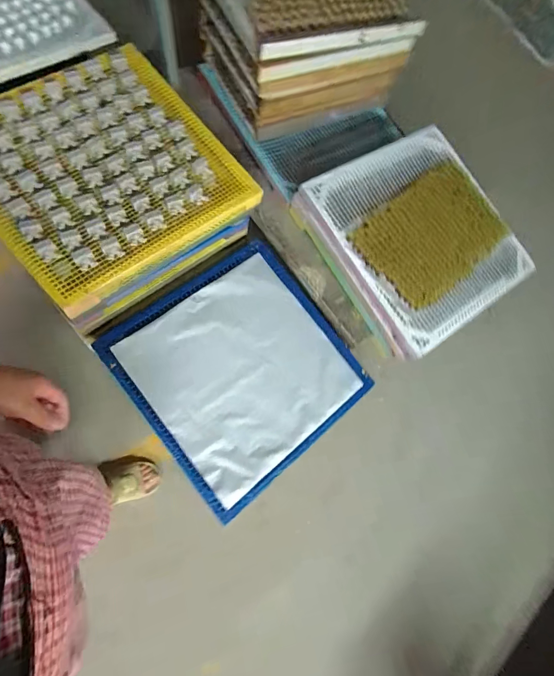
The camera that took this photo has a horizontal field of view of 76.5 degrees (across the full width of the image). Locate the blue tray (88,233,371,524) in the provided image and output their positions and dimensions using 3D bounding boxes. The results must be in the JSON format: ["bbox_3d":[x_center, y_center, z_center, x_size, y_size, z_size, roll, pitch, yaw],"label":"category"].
[{"bbox_3d":[-0.093,0.078,1.066,0.621,0.052,0.615,-37,85,-18],"label":"blue tray"}]

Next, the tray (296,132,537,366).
[{"bbox_3d":[0.478,-0.343,1.126,0.574,0.059,0.610,-31,87,-17],"label":"tray"}]

